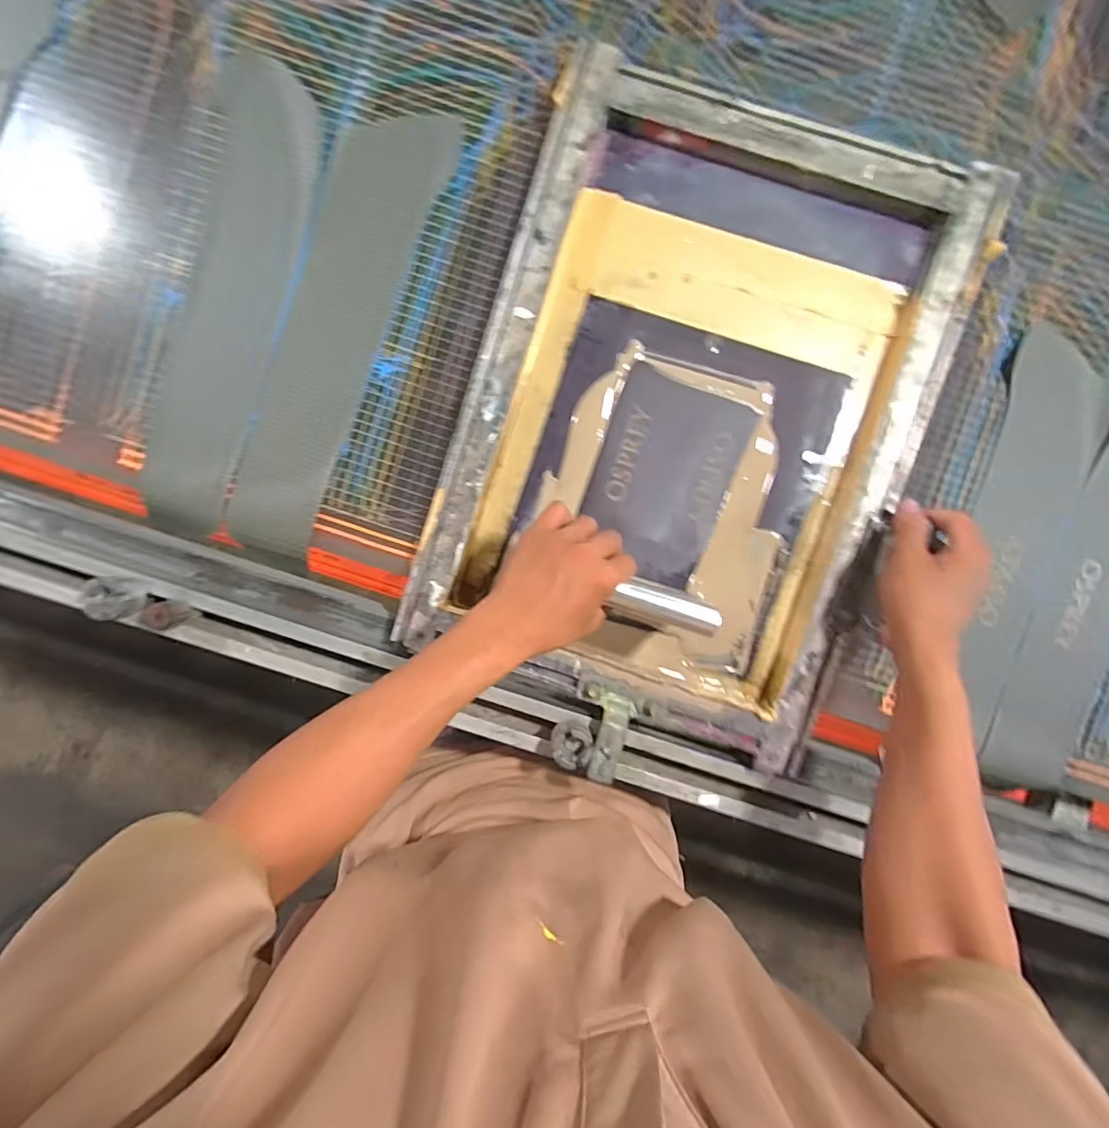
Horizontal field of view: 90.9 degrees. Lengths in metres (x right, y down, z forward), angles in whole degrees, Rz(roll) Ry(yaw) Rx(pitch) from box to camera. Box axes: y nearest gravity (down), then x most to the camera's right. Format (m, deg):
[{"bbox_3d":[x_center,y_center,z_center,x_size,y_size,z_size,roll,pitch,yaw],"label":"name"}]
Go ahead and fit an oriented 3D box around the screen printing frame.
[{"bbox_3d":[0.113,-0.109,0.509,0.396,0.045,0.603,20,93,-1],"label":"screen printing frame"}]

